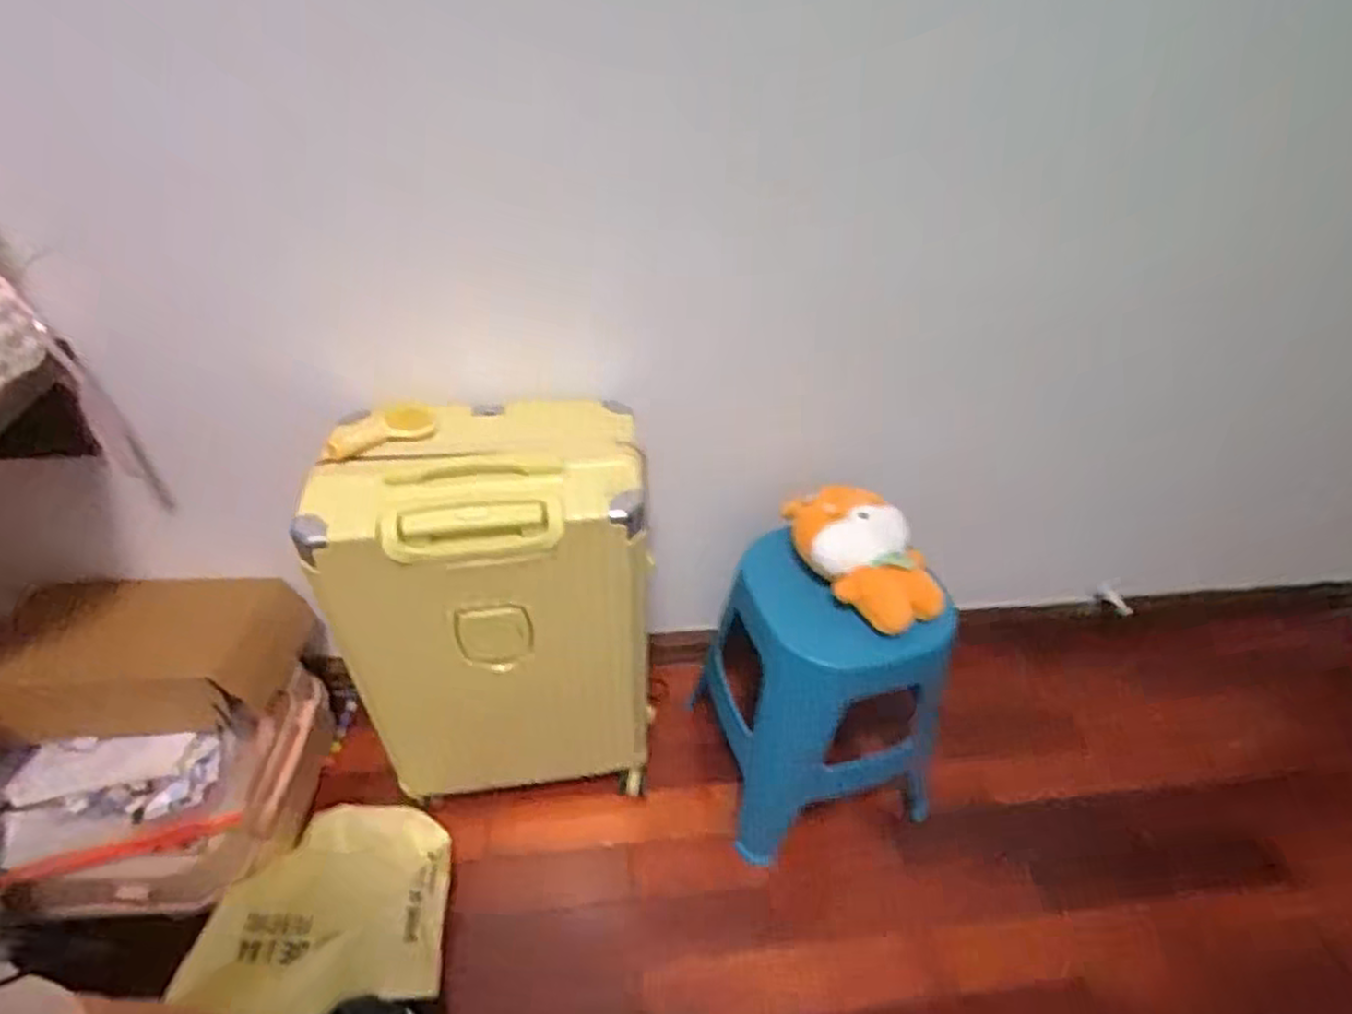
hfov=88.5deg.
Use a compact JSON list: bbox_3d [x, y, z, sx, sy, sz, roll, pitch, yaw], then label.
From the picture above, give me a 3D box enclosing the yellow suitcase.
[{"bbox_3d":[-0.270,0.149,1.071,0.432,0.571,0.266,-3,41,-4],"label":"yellow suitcase"}]

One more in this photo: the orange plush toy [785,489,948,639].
[{"bbox_3d":[0.266,0.054,1.009,0.173,0.109,0.245,-8,41,-10],"label":"orange plush toy"}]

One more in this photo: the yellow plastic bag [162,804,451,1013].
[{"bbox_3d":[-0.502,0.599,1.046,0.305,0.135,0.304,2,40,0],"label":"yellow plastic bag"}]

